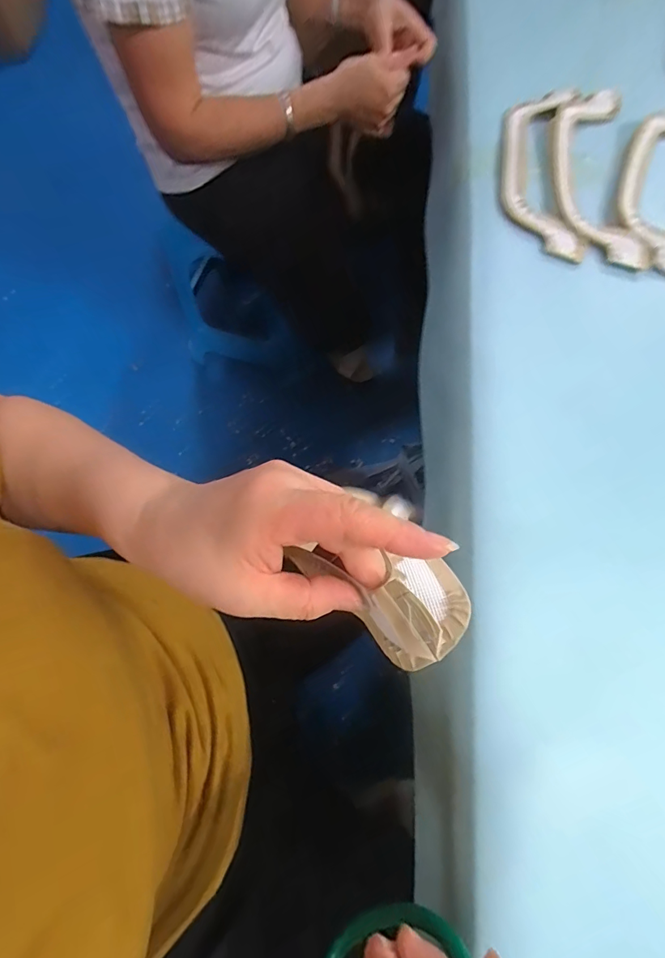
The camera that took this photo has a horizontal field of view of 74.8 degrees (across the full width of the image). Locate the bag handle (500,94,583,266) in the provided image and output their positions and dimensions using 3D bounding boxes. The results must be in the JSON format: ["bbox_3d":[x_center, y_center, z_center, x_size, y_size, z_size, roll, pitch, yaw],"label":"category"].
[{"bbox_3d":[0.225,-0.340,0.473,0.084,0.015,0.249,7,69,2],"label":"bag handle"}]

